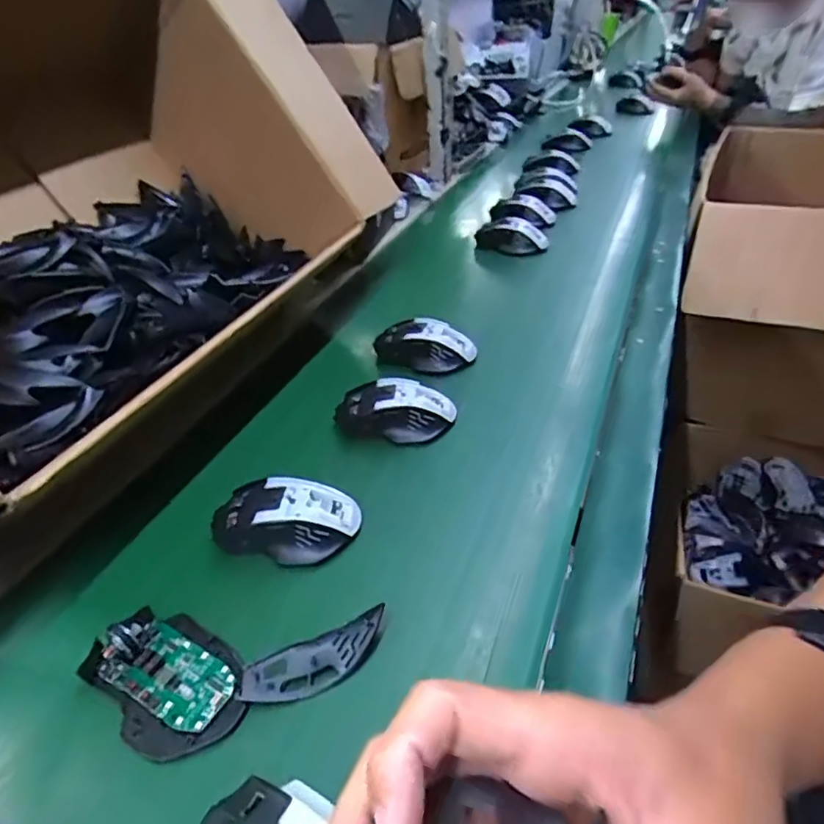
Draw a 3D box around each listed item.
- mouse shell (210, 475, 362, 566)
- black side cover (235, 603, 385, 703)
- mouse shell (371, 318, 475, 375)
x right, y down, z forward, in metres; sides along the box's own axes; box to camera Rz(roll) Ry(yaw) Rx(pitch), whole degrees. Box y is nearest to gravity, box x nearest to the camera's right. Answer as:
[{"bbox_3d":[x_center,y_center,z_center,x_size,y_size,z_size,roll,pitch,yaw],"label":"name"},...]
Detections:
[{"bbox_3d":[-0.103,0.085,0.459,0.115,0.034,0.065,-2,38,6],"label":"mouse shell"},{"bbox_3d":[-0.061,0.161,0.373,0.099,0.009,0.031,-19,39,-16],"label":"black side cover"},{"bbox_3d":[0.014,-0.079,0.659,0.117,0.037,0.064,7,39,16],"label":"mouse shell"}]

